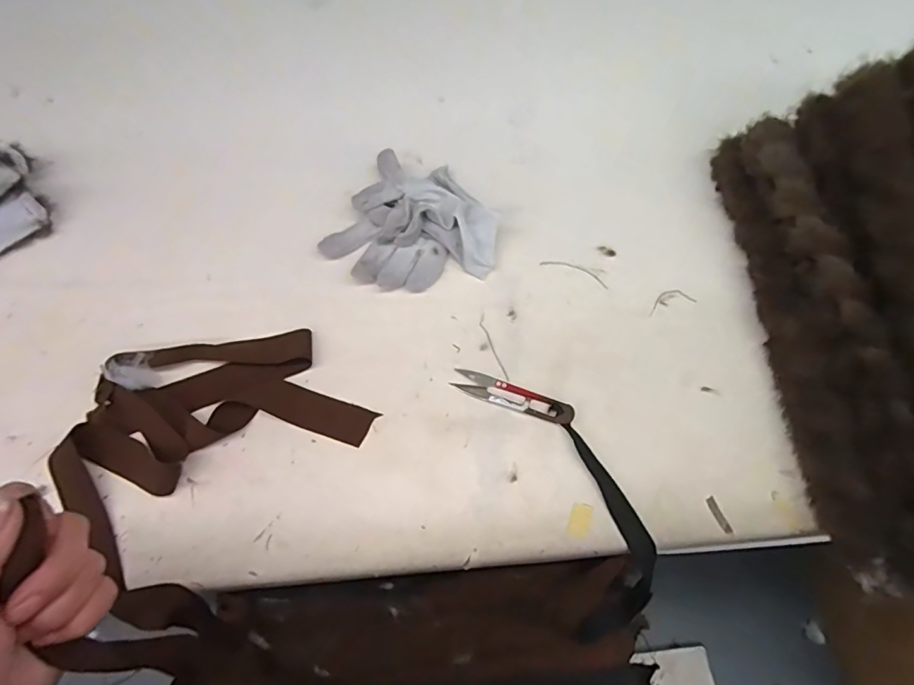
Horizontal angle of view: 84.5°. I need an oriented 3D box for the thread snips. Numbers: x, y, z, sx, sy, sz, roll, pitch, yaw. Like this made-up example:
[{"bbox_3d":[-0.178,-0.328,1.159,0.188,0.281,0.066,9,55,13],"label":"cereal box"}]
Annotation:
[{"bbox_3d":[0.045,0.043,0.406,0.099,0.005,0.021,20,65,9],"label":"thread snips"}]

